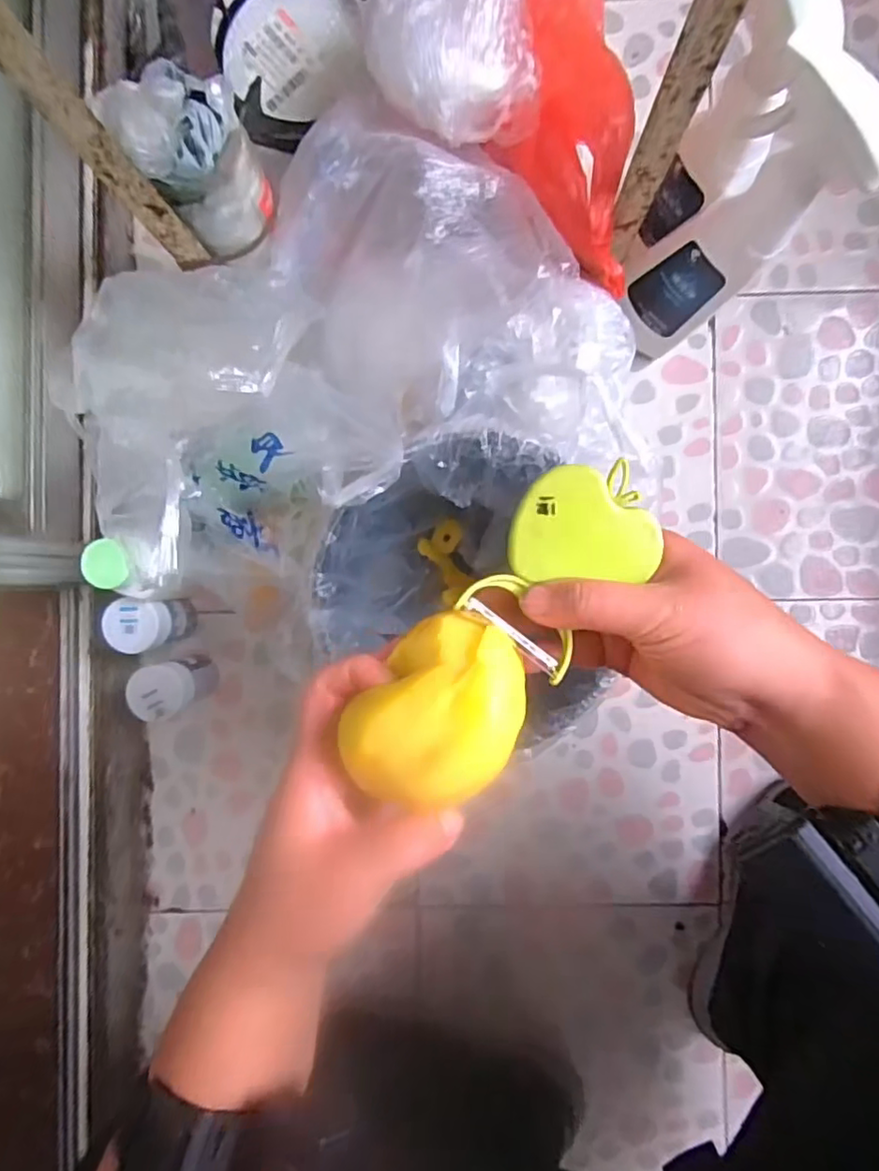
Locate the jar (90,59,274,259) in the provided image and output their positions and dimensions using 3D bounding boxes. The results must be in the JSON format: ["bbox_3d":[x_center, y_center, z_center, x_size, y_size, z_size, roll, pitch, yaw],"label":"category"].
[{"bbox_3d":[-0.165,-0.293,0.413,0.076,0.125,0.074,0,90,2],"label":"jar"}]

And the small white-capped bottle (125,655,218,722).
[{"bbox_3d":[-0.242,0.092,0.550,0.049,0.087,0.047,0,90,2],"label":"small white-capped bottle"}]

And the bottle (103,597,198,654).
[{"bbox_3d":[-0.262,0.035,0.546,0.047,0.081,0.047,1,90,2],"label":"bottle"}]

